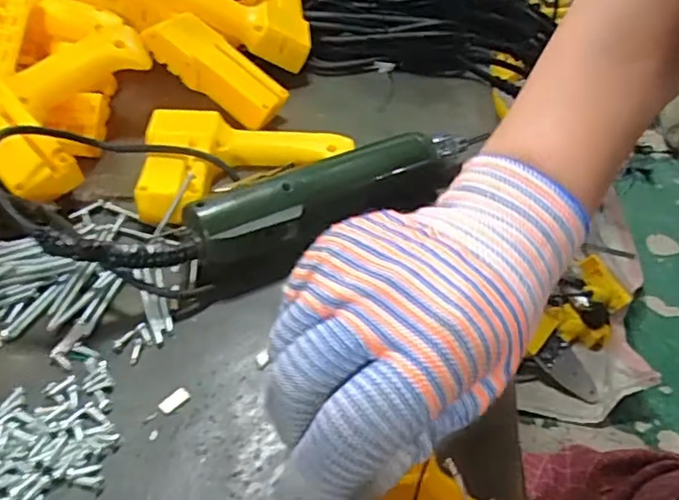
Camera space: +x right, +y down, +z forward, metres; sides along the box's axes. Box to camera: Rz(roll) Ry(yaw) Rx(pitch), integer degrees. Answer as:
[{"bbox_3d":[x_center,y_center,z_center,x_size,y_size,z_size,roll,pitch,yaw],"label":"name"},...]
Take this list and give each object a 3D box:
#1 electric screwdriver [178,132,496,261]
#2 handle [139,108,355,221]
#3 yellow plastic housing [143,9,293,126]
[{"bbox_3d":[0.009,-0.044,0.407,0.239,0.043,0.042,-27,52,-30],"label":"electric screwdriver"},{"bbox_3d":[-0.063,-0.060,0.429,0.147,0.032,0.100,-2,43,-8],"label":"handle"},{"bbox_3d":[-0.097,-0.147,0.491,0.113,0.030,0.051,37,47,-2],"label":"yellow plastic housing"}]

